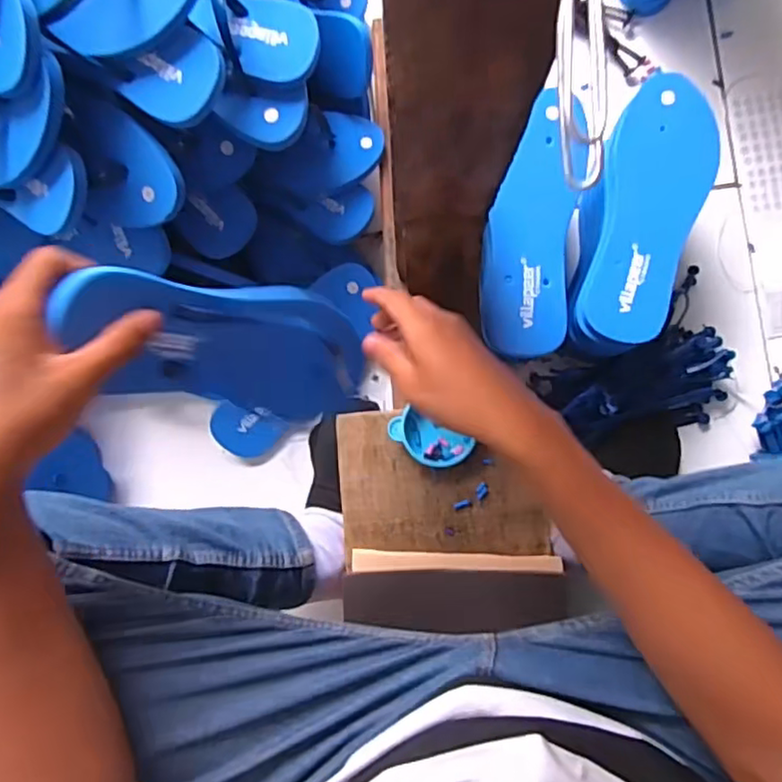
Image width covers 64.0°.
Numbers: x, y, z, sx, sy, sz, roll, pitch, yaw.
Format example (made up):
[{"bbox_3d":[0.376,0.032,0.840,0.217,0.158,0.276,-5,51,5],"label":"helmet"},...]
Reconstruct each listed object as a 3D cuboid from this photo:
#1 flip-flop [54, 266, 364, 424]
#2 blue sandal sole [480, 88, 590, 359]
[{"bbox_3d":[-0.106,-0.033,0.426,0.028,0.236,0.091,7,88,36],"label":"flip-flop"},{"bbox_3d":[0.128,-0.149,0.567,0.080,0.011,0.234,8,88,4],"label":"blue sandal sole"}]

